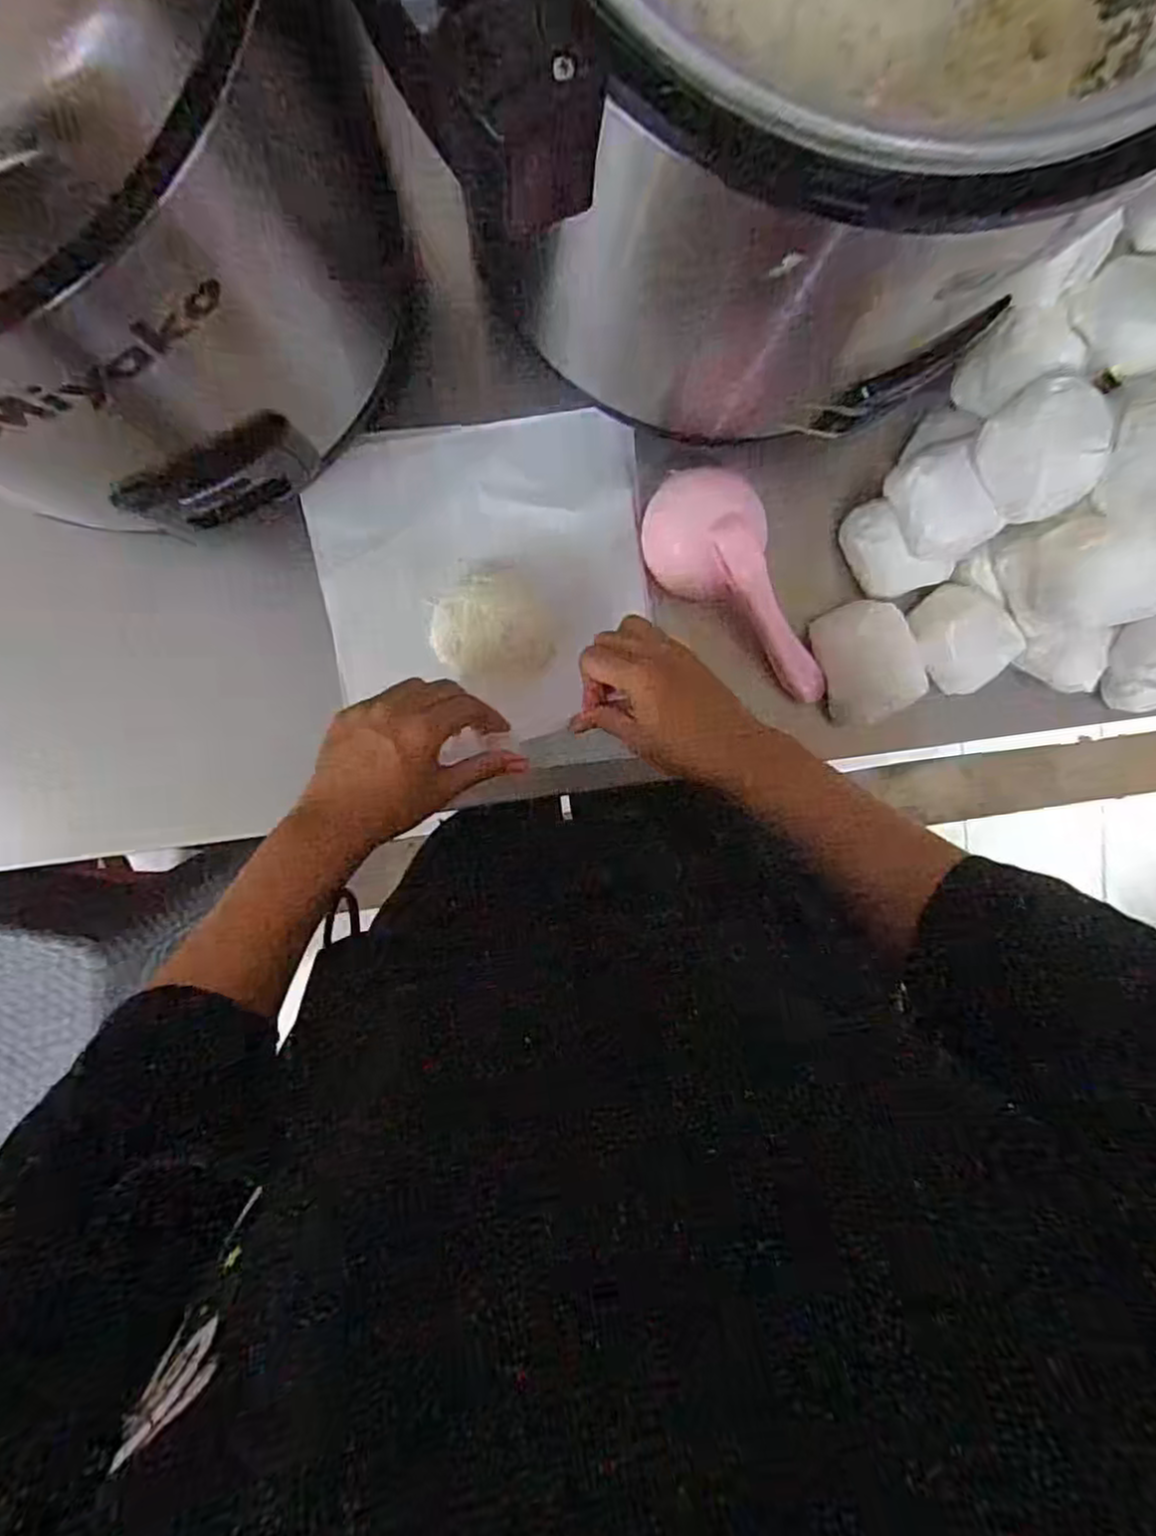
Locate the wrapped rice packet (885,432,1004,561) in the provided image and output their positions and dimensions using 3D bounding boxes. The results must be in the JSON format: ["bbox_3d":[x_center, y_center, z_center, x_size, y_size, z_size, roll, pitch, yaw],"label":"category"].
[{"bbox_3d":[0.272,-0.194,0.532,0.068,0.041,0.083,-21,120,16],"label":"wrapped rice packet"}]

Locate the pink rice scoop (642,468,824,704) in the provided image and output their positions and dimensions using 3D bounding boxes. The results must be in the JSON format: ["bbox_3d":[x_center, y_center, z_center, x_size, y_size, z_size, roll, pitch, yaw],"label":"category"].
[{"bbox_3d":[0.120,-0.125,0.533,0.071,0.058,0.195,-33,99,2],"label":"pink rice scoop"}]

